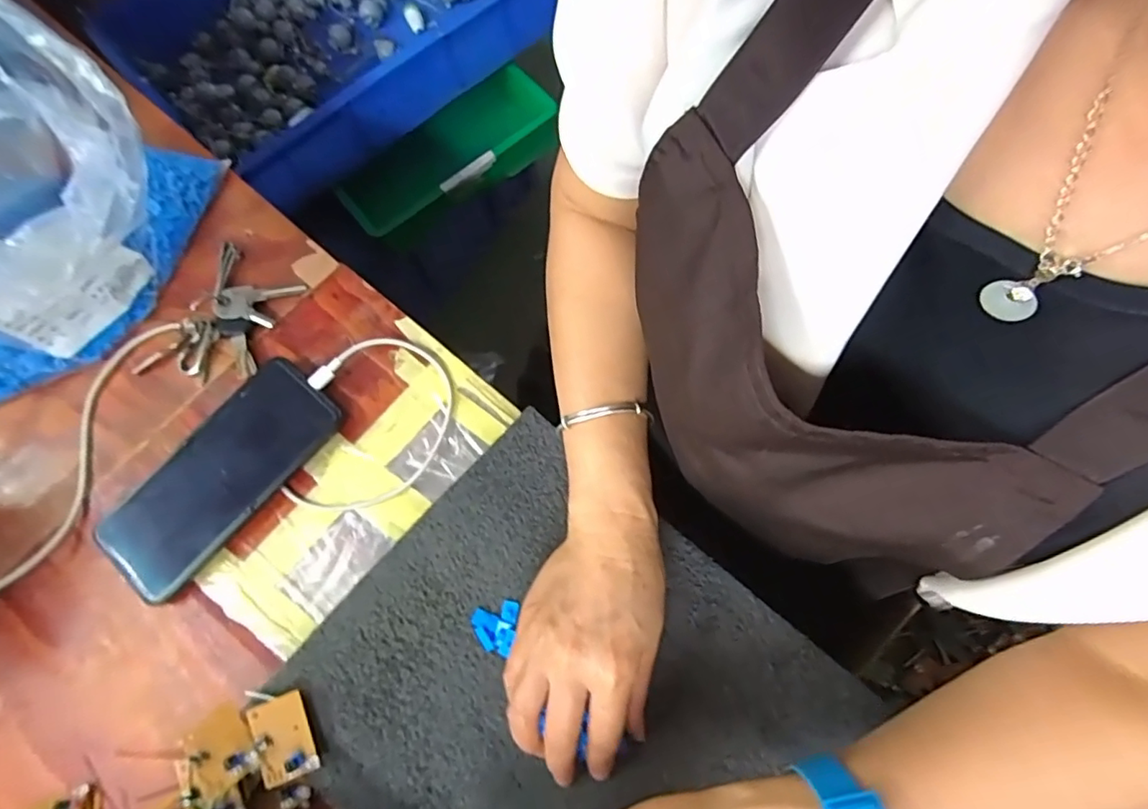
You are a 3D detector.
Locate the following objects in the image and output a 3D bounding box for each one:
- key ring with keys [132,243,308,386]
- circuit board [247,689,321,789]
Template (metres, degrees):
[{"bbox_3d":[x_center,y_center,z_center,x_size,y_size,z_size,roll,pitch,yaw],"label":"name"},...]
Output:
[{"bbox_3d":[-0.268,-0.061,0.428,0.087,0.021,0.114,27,77,10],"label":"key ring with keys"},{"bbox_3d":[-0.167,0.191,0.320,0.031,0.007,0.044,-23,74,-4],"label":"circuit board"}]

